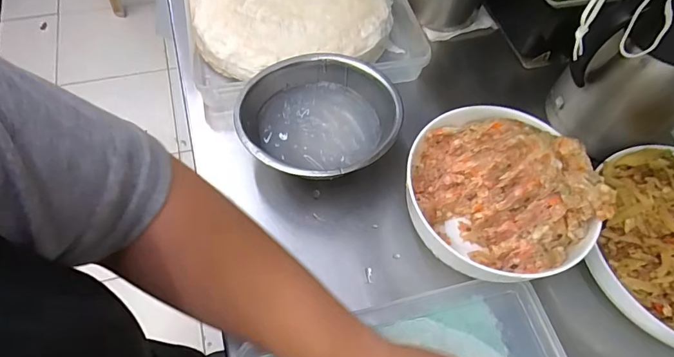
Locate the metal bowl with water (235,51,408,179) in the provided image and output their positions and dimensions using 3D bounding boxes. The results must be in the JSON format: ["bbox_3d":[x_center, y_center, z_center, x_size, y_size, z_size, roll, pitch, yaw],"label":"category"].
[{"bbox_3d":[-0.023,-0.059,0.483,0.165,0.079,0.167,2,60,-3],"label":"metal bowl with water"}]

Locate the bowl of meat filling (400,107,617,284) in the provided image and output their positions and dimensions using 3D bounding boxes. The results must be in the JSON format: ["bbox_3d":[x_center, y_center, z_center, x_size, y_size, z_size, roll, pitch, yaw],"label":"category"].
[{"bbox_3d":[0.155,0.019,0.432,0.158,0.101,0.174,-21,64,-16],"label":"bowl of meat filling"}]

